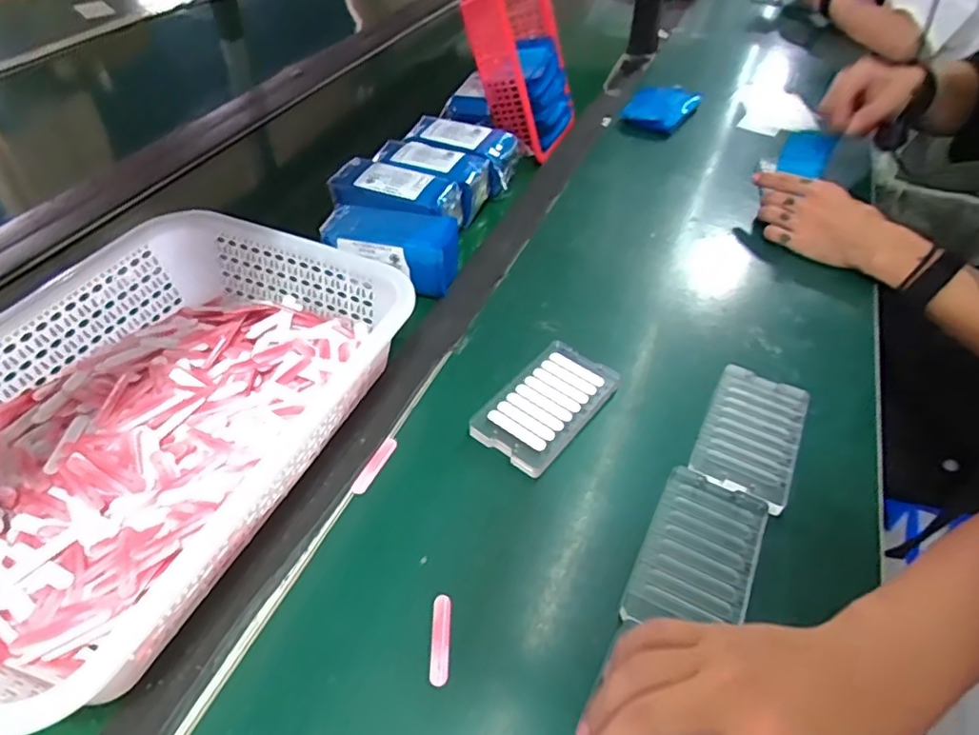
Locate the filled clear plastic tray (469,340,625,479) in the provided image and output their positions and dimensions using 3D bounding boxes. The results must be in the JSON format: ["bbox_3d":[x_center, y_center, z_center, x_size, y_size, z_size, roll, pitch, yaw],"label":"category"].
[{"bbox_3d":[0.046,0.028,0.475,0.070,0.013,0.123,30,53,26],"label":"filled clear plastic tray"}]

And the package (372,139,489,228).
[{"bbox_3d":[-0.069,-0.213,0.665,0.133,0.050,0.064,15,48,14],"label":"package"}]

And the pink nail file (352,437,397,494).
[{"bbox_3d":[-0.085,0.071,0.435,0.011,0.004,0.051,19,49,17],"label":"pink nail file"}]

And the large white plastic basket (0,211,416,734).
[{"bbox_3d":[-0.246,0.032,0.418,0.240,0.081,0.349,19,49,17],"label":"large white plastic basket"}]

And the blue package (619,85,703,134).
[{"bbox_3d":[0.244,-0.378,0.848,0.092,0.025,0.113,22,50,20],"label":"blue package"}]

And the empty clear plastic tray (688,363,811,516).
[{"bbox_3d":[0.205,0.052,0.464,0.068,0.021,0.125,22,50,19],"label":"empty clear plastic tray"}]

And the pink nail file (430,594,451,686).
[{"bbox_3d":[-0.029,0.162,0.353,0.011,0.004,0.051,-1,46,-1],"label":"pink nail file"}]

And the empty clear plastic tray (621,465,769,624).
[{"bbox_3d":[0.137,0.123,0.388,0.067,0.010,0.117,22,50,19],"label":"empty clear plastic tray"}]

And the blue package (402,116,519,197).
[{"bbox_3d":[-0.032,-0.255,0.695,0.134,0.050,0.072,17,48,15],"label":"blue package"}]

